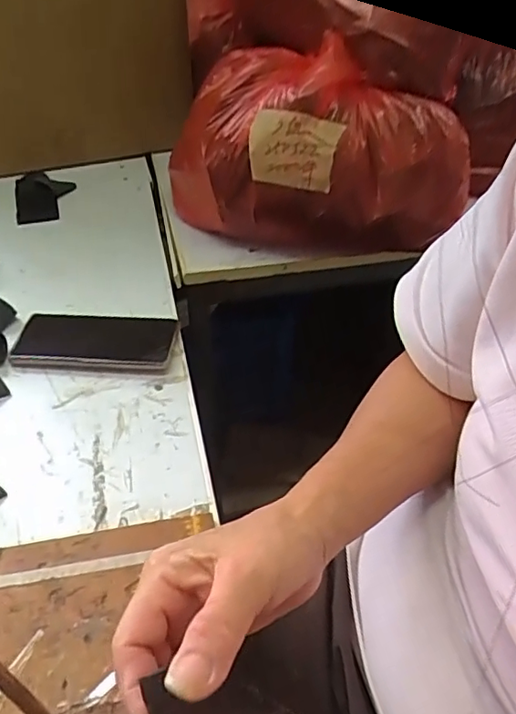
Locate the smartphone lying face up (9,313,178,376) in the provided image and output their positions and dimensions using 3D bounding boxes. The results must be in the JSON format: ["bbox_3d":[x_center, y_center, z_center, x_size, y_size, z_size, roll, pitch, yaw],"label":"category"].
[{"bbox_3d":[-0.167,-0.016,0.584,0.157,0.012,0.081,4,43,1],"label":"smartphone lying face up"}]

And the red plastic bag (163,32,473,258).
[{"bbox_3d":[0.065,-0.245,0.682,0.349,0.181,0.180,18,45,18],"label":"red plastic bag"}]

